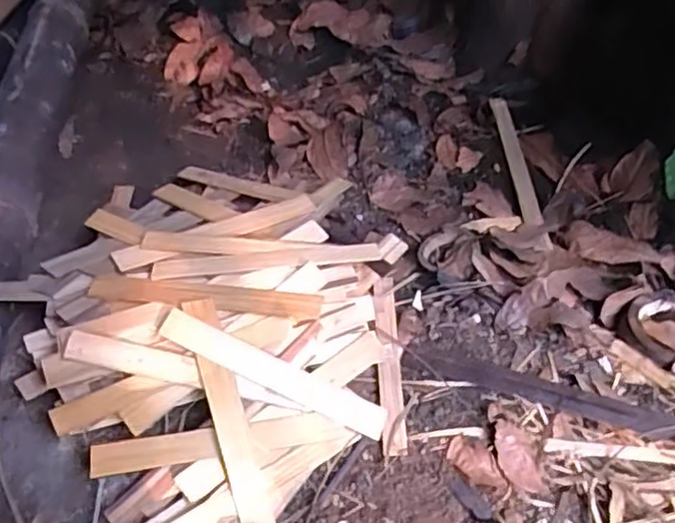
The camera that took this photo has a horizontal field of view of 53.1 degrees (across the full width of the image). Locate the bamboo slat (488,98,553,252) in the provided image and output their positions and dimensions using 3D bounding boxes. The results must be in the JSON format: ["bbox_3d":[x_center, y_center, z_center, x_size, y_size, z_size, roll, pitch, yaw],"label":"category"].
[{"bbox_3d":[0.239,-0.126,0.893,0.025,0.008,0.290,-3,49,2],"label":"bamboo slat"}]

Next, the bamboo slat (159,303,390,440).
[{"bbox_3d":[-0.059,0.108,0.639,0.226,0.009,0.031,26,71,-6],"label":"bamboo slat"}]

